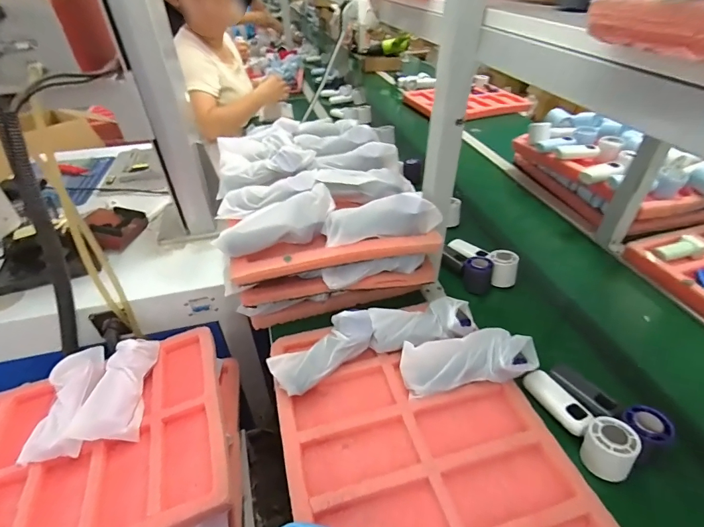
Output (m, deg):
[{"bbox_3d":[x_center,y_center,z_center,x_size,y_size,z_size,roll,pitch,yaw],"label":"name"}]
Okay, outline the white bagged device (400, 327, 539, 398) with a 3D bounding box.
[{"bbox_3d":[0.174,0.143,0.547,0.199,0.070,0.066,-4,41,-5],"label":"white bagged device"}]

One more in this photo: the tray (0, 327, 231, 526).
[{"bbox_3d":[-0.416,0.284,0.554,0.432,0.048,0.326,-15,43,-17],"label":"tray"}]

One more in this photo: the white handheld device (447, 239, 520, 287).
[{"bbox_3d":[0.274,-0.015,0.784,0.054,0.064,0.161,-20,45,-22],"label":"white handheld device"}]

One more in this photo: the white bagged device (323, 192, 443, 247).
[{"bbox_3d":[0.051,-0.073,0.603,0.192,0.048,0.052,-12,42,-14],"label":"white bagged device"}]

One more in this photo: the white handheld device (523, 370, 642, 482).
[{"bbox_3d":[0.315,0.207,0.515,0.052,0.058,0.158,-14,43,-16],"label":"white handheld device"}]

